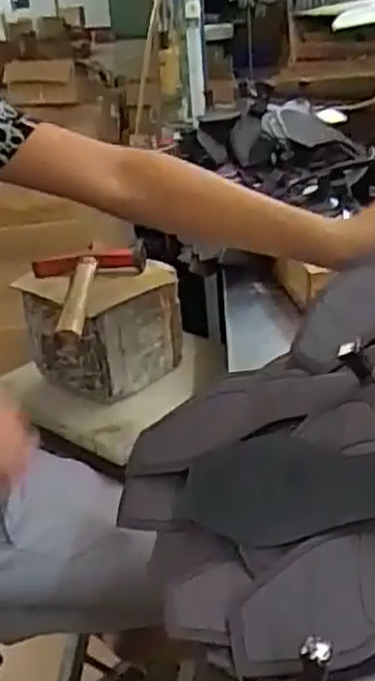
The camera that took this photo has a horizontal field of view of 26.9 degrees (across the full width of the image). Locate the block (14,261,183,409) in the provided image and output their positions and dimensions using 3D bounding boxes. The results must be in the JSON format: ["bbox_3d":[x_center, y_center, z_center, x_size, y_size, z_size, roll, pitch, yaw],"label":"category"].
[{"bbox_3d":[-0.112,-0.006,1.059,0.209,0.171,0.131,-3,27,-5],"label":"block"}]

